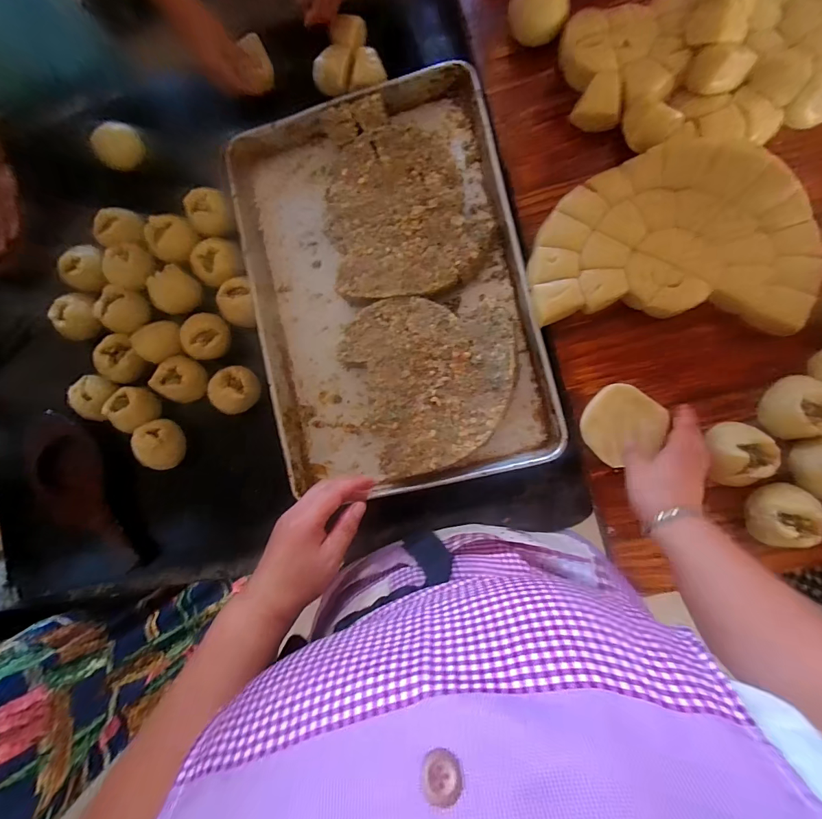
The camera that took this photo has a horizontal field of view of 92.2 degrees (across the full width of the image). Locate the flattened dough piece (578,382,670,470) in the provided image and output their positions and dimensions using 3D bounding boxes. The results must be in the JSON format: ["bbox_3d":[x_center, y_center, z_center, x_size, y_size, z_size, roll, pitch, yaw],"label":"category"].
[{"bbox_3d":[0.276,0.019,0.519,0.091,0.020,0.097,-1,85,8],"label":"flattened dough piece"}]

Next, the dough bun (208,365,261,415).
[{"bbox_3d":[-0.277,-0.033,0.623,0.062,0.044,0.068,-1,85,8],"label":"dough bun"}]

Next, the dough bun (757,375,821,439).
[{"bbox_3d":[0.469,-0.003,0.484,0.061,0.065,0.072,-10,84,7],"label":"dough bun"}]

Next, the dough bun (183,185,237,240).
[{"bbox_3d":[-0.324,-0.318,0.641,0.055,0.049,0.063,-5,85,8],"label":"dough bun"}]

